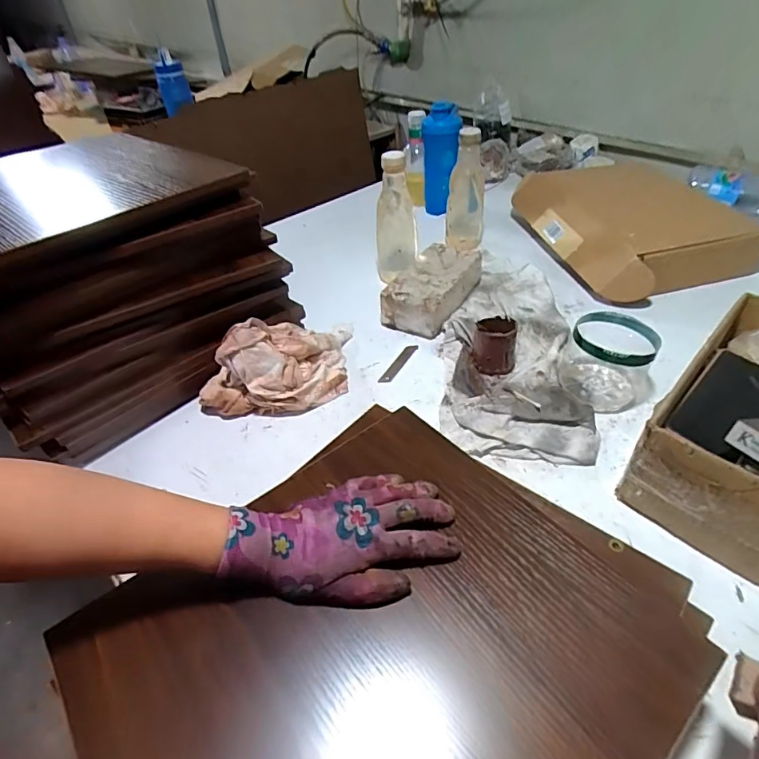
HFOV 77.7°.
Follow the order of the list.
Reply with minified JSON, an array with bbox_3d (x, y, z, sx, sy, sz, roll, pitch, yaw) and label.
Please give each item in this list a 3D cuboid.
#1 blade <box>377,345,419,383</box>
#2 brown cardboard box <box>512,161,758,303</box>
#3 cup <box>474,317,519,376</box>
[{"bbox_3d":[0.032,-0.028,0.738,0.021,0.005,0.102,20,47,24],"label":"blade"},{"bbox_3d":[0.473,-0.327,0.929,0.280,0.115,0.417,-15,43,-12],"label":"brown cardboard box"},{"bbox_3d":[0.172,-0.056,0.697,0.059,0.060,0.064,-2,42,2],"label":"cup"}]

